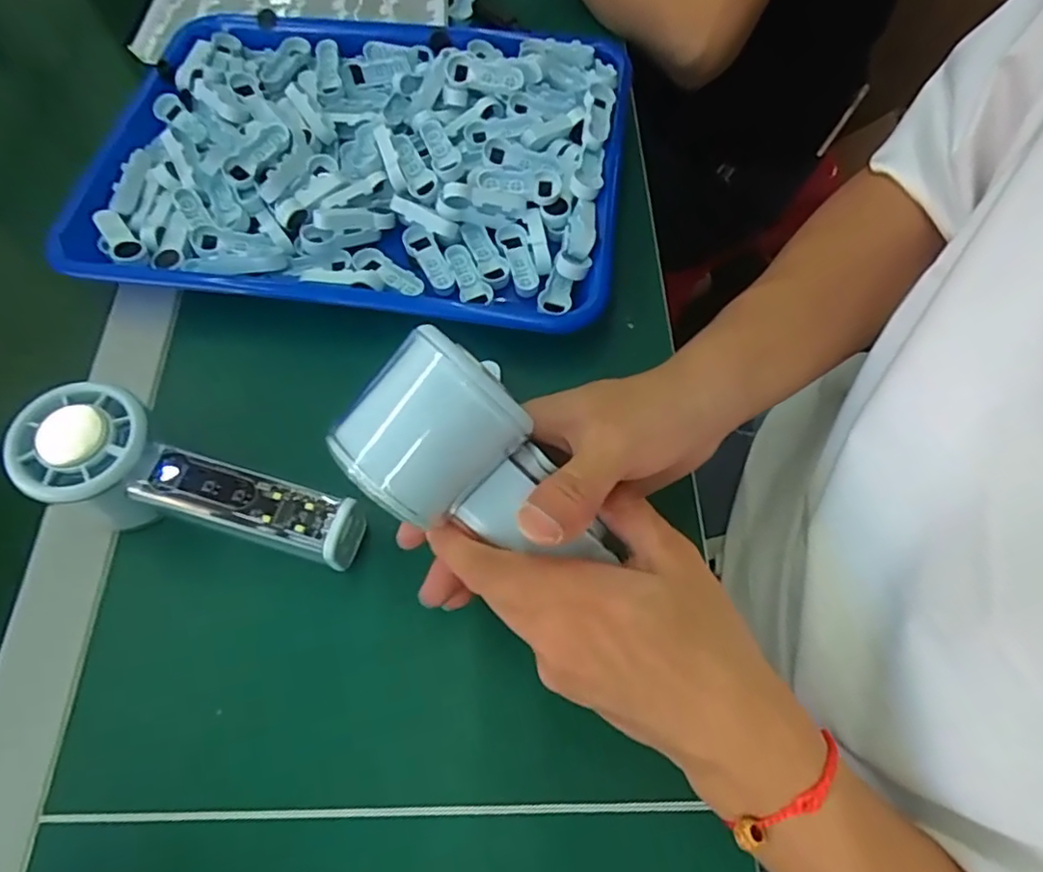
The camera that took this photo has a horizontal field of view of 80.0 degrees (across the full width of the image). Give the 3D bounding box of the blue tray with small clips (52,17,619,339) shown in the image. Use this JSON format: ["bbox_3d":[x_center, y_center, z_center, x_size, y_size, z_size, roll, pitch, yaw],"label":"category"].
[{"bbox_3d":[-0.100,-0.181,0.402,0.325,0.038,0.243,5,64,5],"label":"blue tray with small clips"}]

